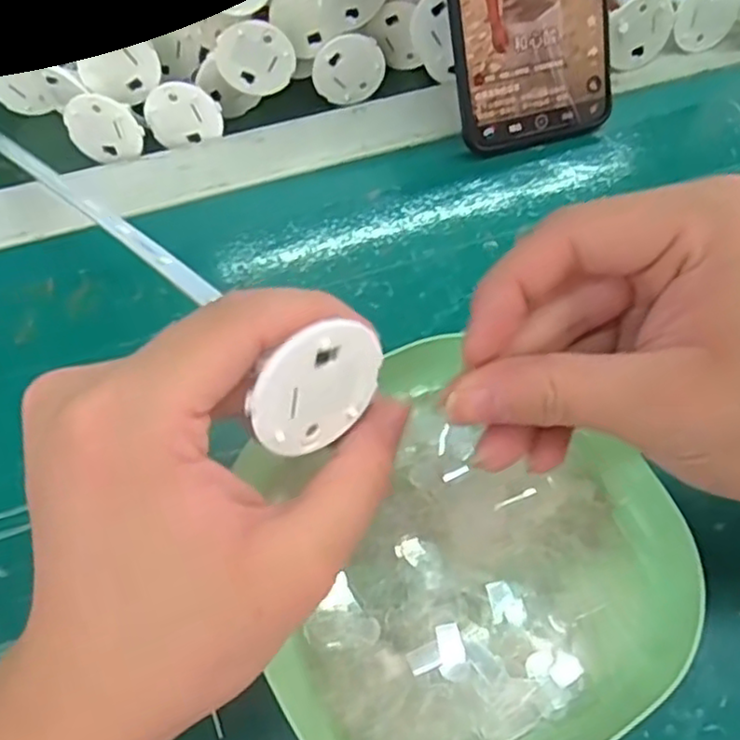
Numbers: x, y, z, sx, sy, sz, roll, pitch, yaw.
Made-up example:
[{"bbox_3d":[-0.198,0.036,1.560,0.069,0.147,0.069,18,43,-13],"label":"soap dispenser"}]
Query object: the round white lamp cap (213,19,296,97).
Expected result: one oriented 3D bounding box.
[{"bbox_3d":[-0.058,-0.157,0.350,0.038,0.040,0.007,-6,62,-4],"label":"round white lamp cap"}]

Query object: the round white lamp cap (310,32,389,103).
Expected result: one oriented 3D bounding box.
[{"bbox_3d":[-0.011,-0.160,0.369,0.038,0.037,0.004,-26,54,16],"label":"round white lamp cap"}]

